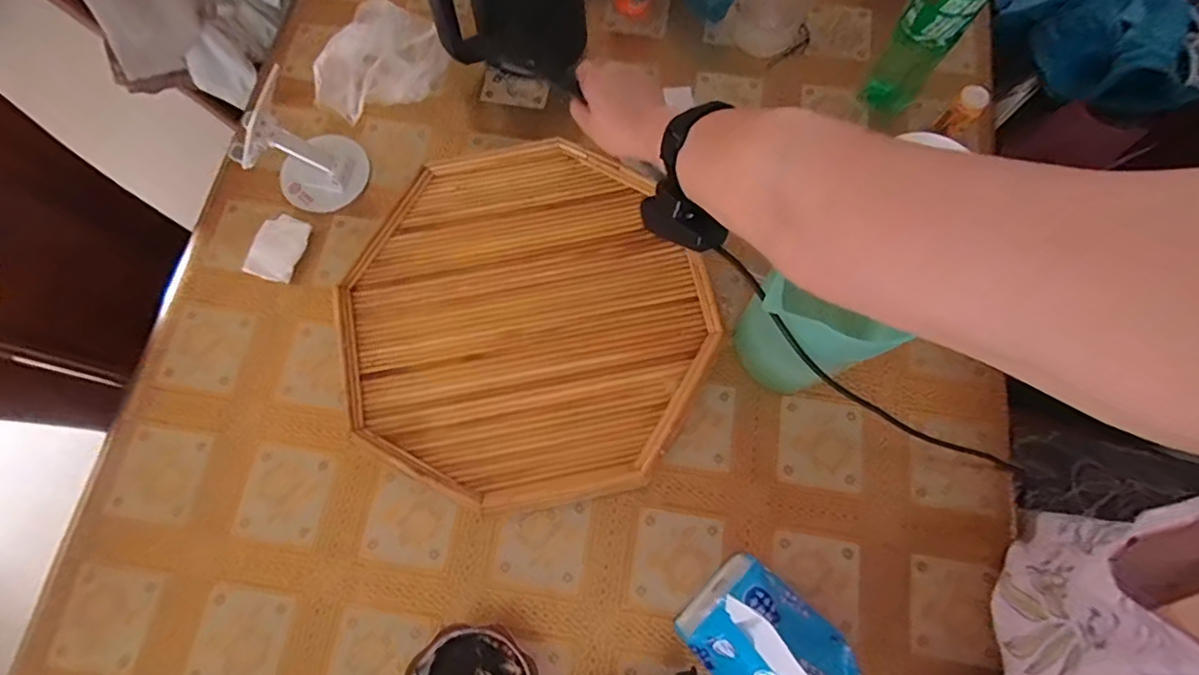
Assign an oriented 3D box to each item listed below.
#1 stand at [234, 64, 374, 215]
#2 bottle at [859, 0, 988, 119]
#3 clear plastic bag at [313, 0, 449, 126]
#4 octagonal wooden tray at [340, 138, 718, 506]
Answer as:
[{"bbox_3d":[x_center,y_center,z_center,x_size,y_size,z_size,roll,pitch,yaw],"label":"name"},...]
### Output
[{"bbox_3d":[-0.307,-0.191,0.570,0.095,0.094,0.102,43,79,12],"label":"stand"},{"bbox_3d":[0.326,-0.313,0.523,0.061,0.231,0.061,34,77,10],"label":"bottle"},{"bbox_3d":[-0.243,-0.307,0.612,0.141,0.068,0.113,-23,75,-6],"label":"clear plastic bag"},{"bbox_3d":[-0.069,-0.024,0.543,0.335,0.032,0.343,27,76,8],"label":"octagonal wooden tray"}]

